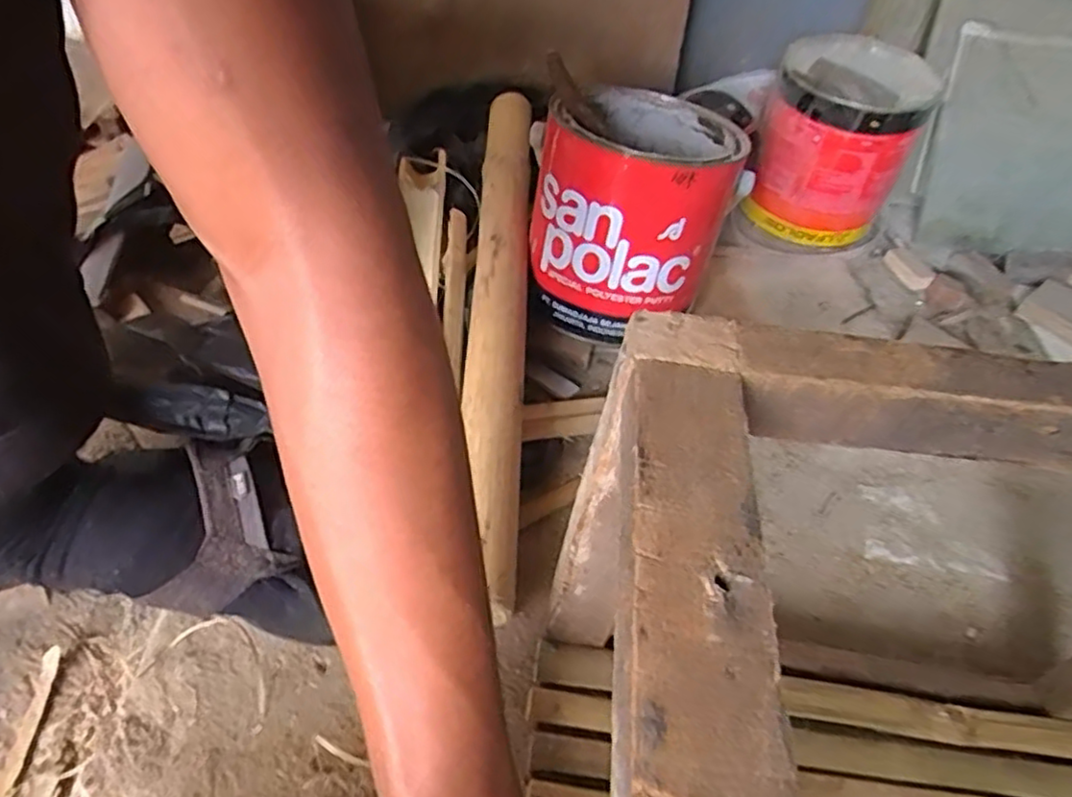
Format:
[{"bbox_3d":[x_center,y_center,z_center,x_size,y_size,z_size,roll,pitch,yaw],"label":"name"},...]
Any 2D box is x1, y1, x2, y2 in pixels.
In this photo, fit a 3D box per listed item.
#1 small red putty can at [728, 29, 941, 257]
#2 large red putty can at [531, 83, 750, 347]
[{"bbox_3d":[0.311,-0.265,0.718,0.156,0.160,0.169,28,51,17],"label":"small red putty can"},{"bbox_3d":[0.075,-0.157,0.552,0.147,0.144,0.170,17,48,8],"label":"large red putty can"}]

